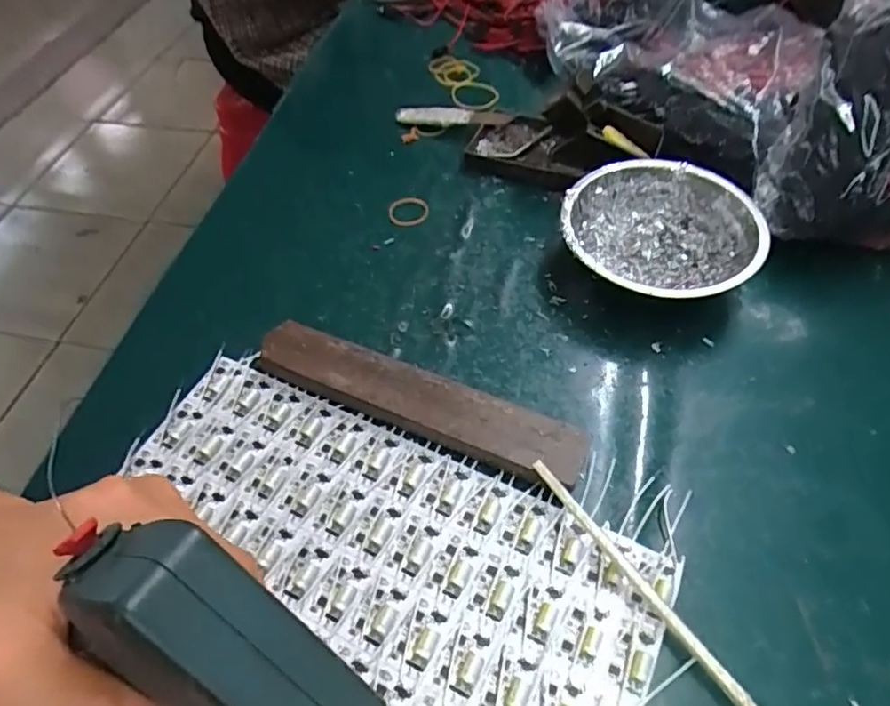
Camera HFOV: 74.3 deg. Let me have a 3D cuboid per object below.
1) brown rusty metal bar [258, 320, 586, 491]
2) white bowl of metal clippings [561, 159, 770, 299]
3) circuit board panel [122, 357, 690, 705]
[{"bbox_3d":[-0.017,0.027,0.343,0.198,0.021,0.035,19,57,16],"label":"brown rusty metal bar"},{"bbox_3d":[0.145,-0.077,0.401,0.126,0.044,0.116,-1,54,2],"label":"white bowl of metal clippings"},{"bbox_3d":[-0.063,0.141,0.267,0.282,0.011,0.248,20,58,17],"label":"circuit board panel"}]

